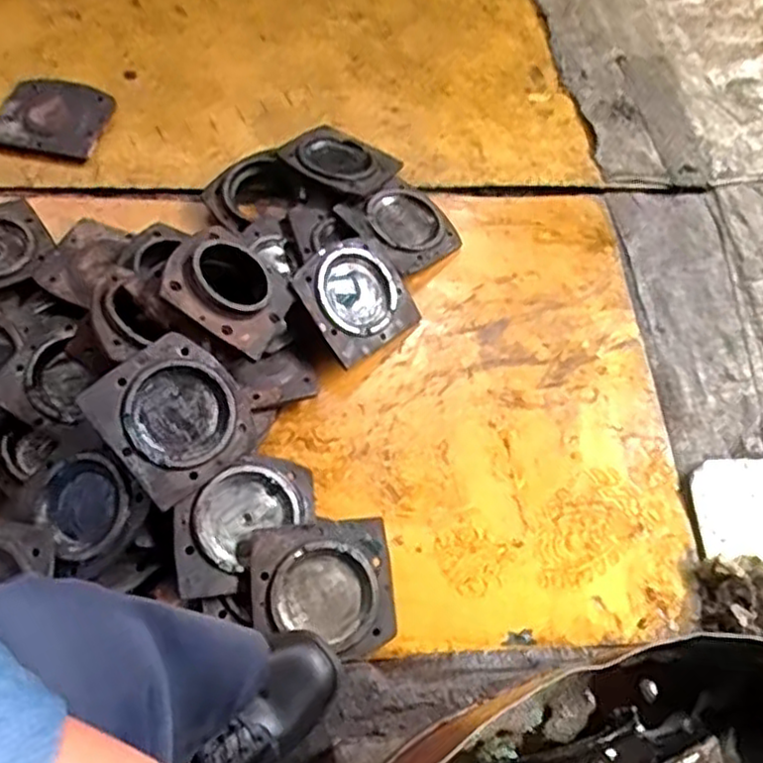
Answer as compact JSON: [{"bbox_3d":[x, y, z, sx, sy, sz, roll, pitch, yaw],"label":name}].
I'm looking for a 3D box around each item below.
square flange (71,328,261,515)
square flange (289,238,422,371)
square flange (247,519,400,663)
[{"bbox_3d":[-0.239,0.041,0.833,0.153,0.030,0.168,-37,96,-22],"label":"square flange"},{"bbox_3d":[-0.032,-0.119,1.005,0.166,0.021,0.155,-35,95,-33],"label":"square flange"},{"bbox_3d":[-0.066,0.240,0.826,0.163,0.023,0.149,-5,78,-13],"label":"square flange"}]

